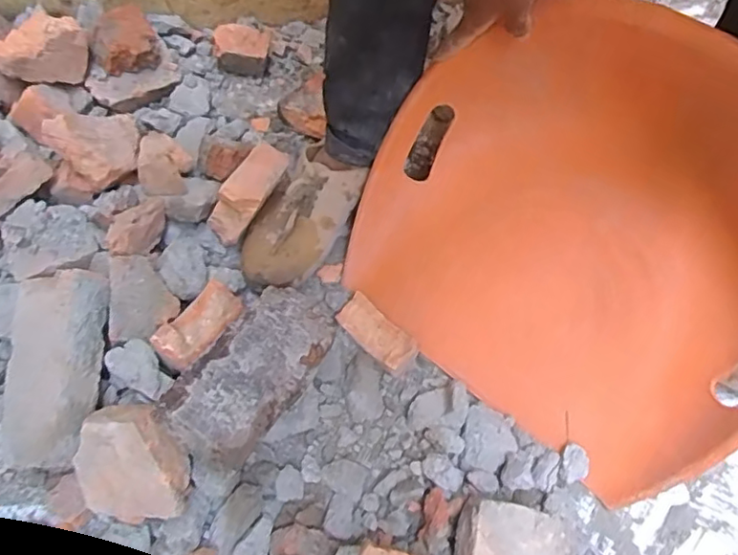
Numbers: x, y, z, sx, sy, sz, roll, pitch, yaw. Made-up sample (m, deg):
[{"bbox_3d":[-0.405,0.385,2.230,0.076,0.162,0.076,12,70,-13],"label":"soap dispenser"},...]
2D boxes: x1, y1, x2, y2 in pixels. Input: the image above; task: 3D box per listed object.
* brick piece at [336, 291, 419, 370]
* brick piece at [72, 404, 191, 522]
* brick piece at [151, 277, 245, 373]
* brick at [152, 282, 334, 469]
[{"bbox_3d":[0.008,0.058,0.644,0.089,0.019,0.038,41,68,17],"label":"brick piece"},{"bbox_3d":[-0.206,0.160,0.541,0.105,0.050,0.098,-5,104,19],"label":"brick piece"},{"bbox_3d":[-0.157,0.042,0.565,0.092,0.022,0.041,-47,110,-35],"label":"brick piece"},{"bbox_3d":[-0.099,0.078,0.550,0.087,0.042,0.179,28,46,12],"label":"brick"}]

